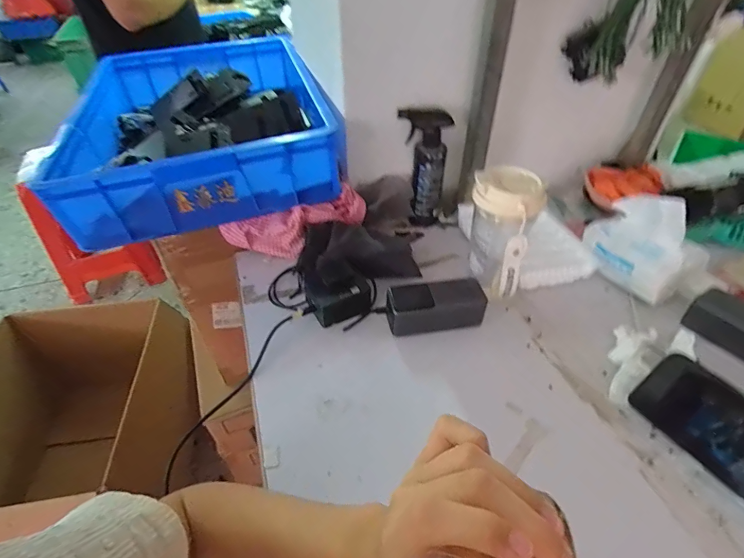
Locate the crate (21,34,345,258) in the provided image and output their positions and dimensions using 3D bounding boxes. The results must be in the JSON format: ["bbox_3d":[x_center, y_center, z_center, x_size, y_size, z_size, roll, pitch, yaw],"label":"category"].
[{"bbox_3d":[-0.332,-0.322,0.824,0.442,0.130,0.614,-13,43,-13],"label":"crate"}]

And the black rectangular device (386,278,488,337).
[{"bbox_3d":[0.087,0.038,0.569,0.134,0.052,0.055,-5,43,-5],"label":"black rectangular device"}]

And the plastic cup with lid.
[{"bbox_3d":[0.173,-0.049,0.561,0.087,0.186,0.087,12,44,14],"label":"plastic cup with lid"}]

